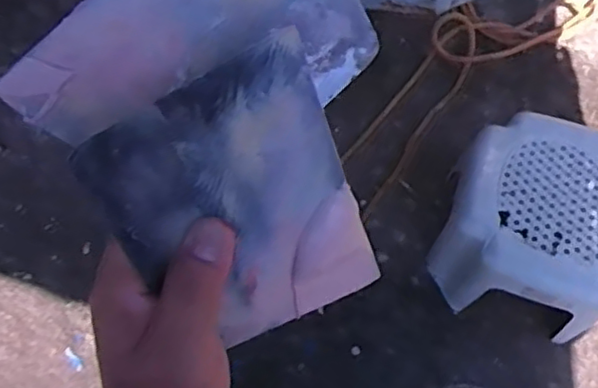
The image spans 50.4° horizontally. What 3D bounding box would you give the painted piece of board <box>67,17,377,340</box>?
[{"bbox_3d":[-0.023,0.011,0.273,0.095,0.134,0.005,-28,37,-7],"label":"painted piece of board"}]

